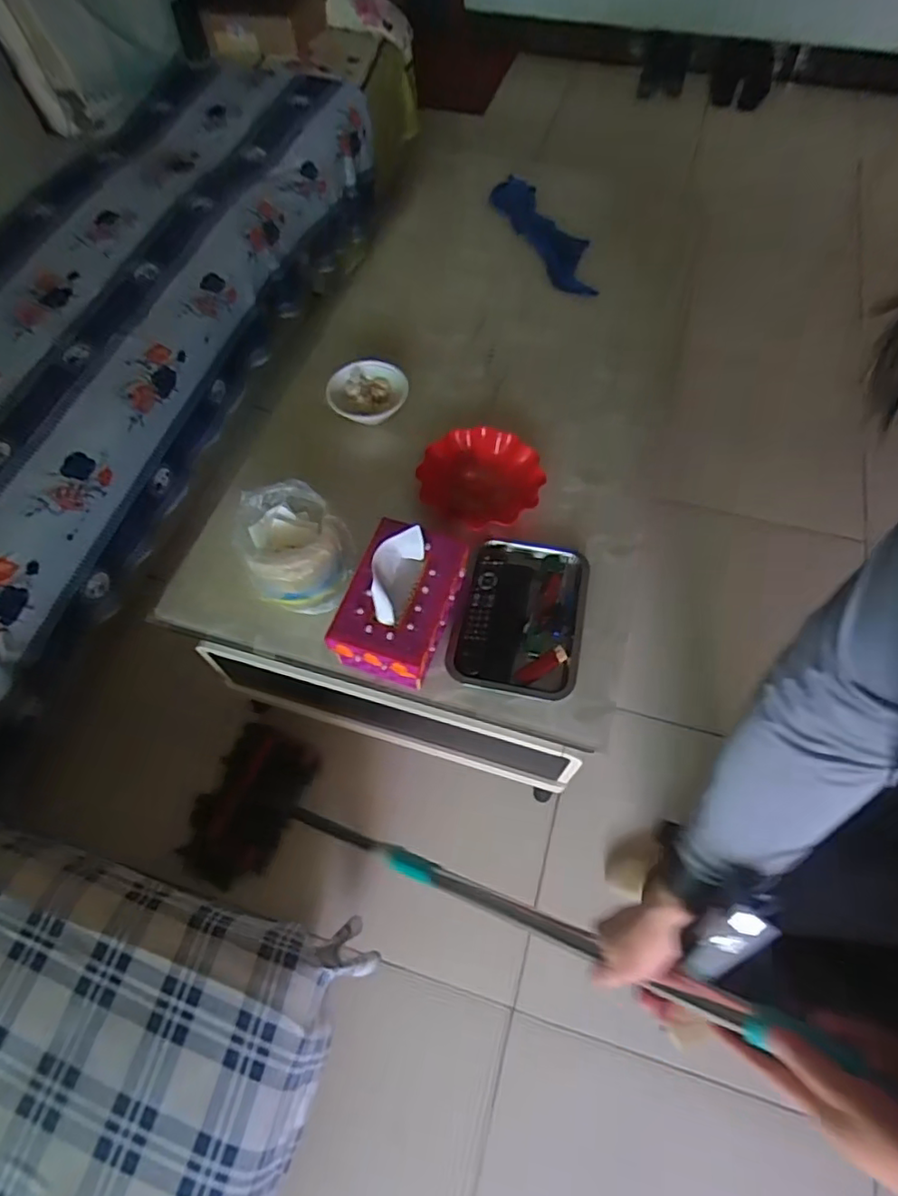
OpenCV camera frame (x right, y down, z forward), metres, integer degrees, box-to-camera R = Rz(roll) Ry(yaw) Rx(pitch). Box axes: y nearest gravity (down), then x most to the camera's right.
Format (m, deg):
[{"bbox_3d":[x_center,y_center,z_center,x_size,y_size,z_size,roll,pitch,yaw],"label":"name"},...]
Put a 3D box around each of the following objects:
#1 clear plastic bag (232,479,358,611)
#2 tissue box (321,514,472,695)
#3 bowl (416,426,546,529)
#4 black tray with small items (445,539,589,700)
[{"bbox_3d":[-0.234,-0.079,0.930,0.155,0.128,0.197,-20,62,-10],"label":"clear plastic bag"},{"bbox_3d":[-0.069,0.002,0.853,0.141,0.136,0.215,16,62,11],"label":"tissue box"},{"bbox_3d":[0.051,-0.209,1.034,0.182,0.083,0.191,-1,62,2],"label":"bowl"},{"bbox_3d":[0.111,0.021,0.912,0.183,0.036,0.260,11,63,9],"label":"black tray with small items"}]

